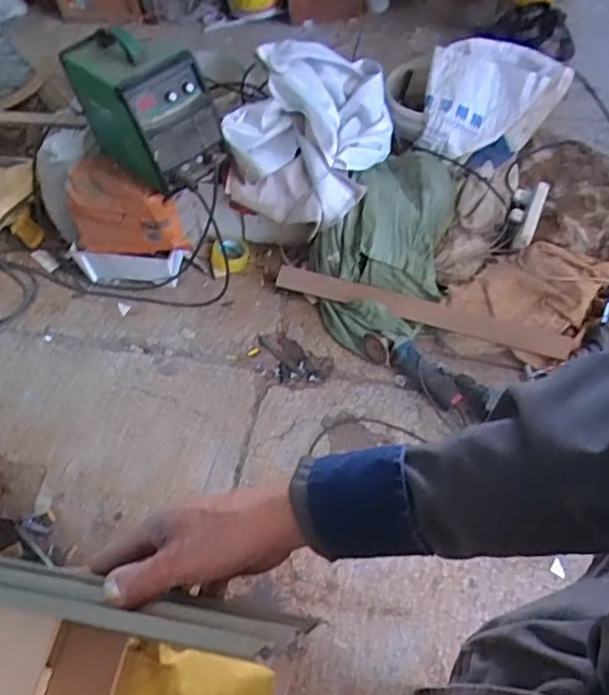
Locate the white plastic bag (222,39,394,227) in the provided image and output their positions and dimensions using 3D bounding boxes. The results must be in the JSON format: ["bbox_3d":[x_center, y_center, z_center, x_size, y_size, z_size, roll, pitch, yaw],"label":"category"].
[{"bbox_3d":[0.016,-0.575,1.631,0.439,0.330,0.327,0,58,3],"label":"white plastic bag"}]

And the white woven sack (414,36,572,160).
[{"bbox_3d":[0.512,-0.659,1.610,0.378,0.253,0.153,1,58,1],"label":"white woven sack"}]

